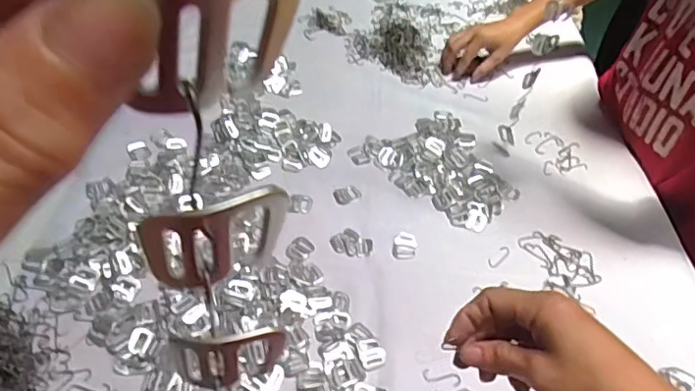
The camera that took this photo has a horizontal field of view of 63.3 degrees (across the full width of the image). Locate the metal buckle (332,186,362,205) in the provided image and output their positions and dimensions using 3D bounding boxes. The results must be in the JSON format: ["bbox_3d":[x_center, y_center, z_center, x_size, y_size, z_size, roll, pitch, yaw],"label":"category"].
[{"bbox_3d":[0.000,-0.001,0.724,0.034,0.004,0.027,-14,48,-18],"label":"metal buckle"}]

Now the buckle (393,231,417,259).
[{"bbox_3d":[0.069,0.060,0.672,0.027,0.004,0.042,9,45,4],"label":"buckle"}]

